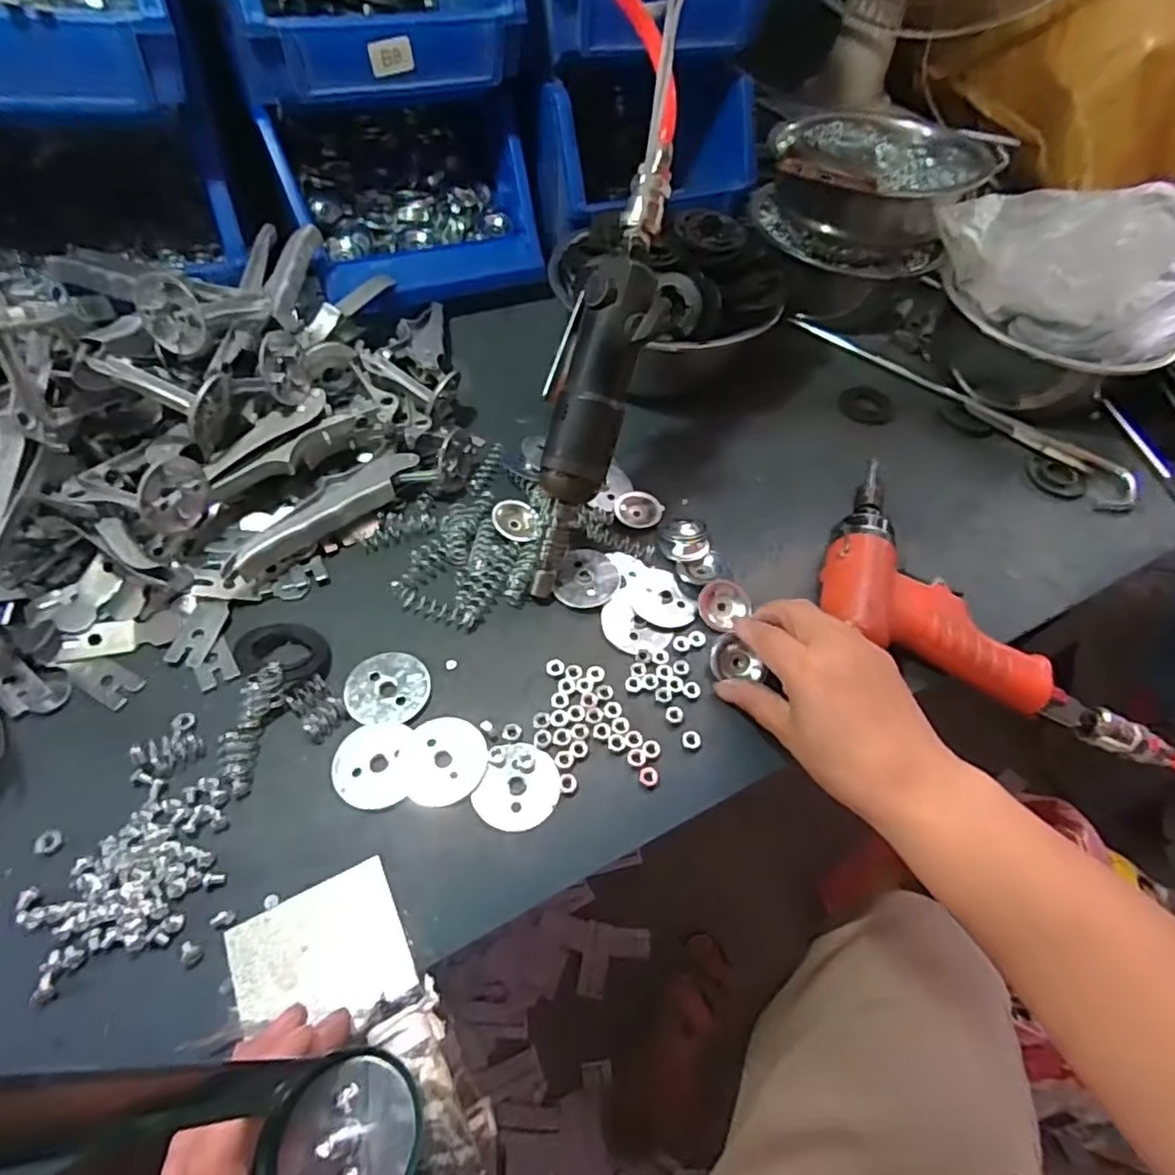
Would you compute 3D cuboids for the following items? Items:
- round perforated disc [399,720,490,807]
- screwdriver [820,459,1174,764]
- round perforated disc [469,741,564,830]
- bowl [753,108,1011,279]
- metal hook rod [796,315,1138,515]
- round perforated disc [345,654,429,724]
[{"bbox_3d":[-0.077,0.093,0.341,0.044,0.004,0.047,2,55,-3],"label":"round perforated disc"},{"bbox_3d":[0.262,0.001,0.413,0.210,0.037,0.151,19,56,8],"label":"screwdriver"},{"bbox_3d":[-0.035,0.107,0.336,0.040,0.004,0.045,21,56,10],"label":"round perforated disc"},{"bbox_3d":[0.259,-0.368,0.580,0.166,0.079,0.166,2,55,-3],"label":"bowl"},{"bbox_3d":[0.322,-0.167,0.557,0.051,0.013,0.316,-34,64,-24],"label":"metal hook rod"},{"bbox_3d":[-0.114,0.057,0.361,0.045,0.004,0.045,2,55,-3],"label":"round perforated disc"}]

